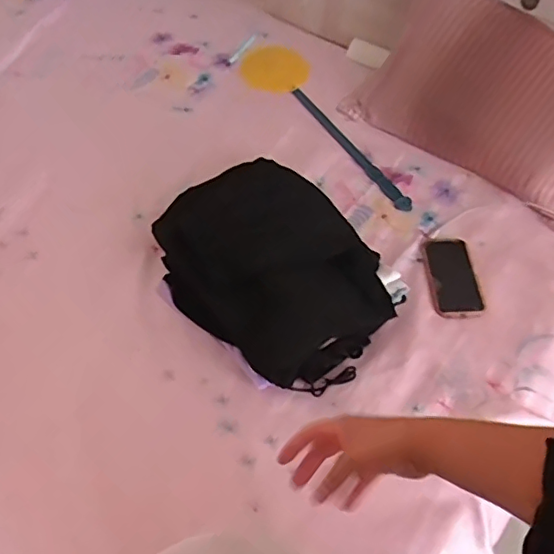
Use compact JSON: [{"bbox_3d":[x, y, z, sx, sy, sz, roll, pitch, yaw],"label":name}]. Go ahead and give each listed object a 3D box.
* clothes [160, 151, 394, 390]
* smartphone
[{"bbox_3d":[0.005,-0.006,0.865,0.265,0.153,0.331,-32,62,-19],"label":"clothes"},{"bbox_3d":[0.299,-0.005,0.967,0.083,0.012,0.166,-6,49,5],"label":"smartphone"}]

